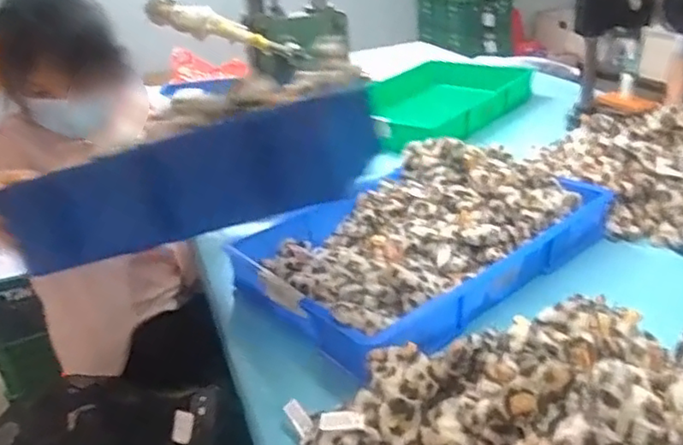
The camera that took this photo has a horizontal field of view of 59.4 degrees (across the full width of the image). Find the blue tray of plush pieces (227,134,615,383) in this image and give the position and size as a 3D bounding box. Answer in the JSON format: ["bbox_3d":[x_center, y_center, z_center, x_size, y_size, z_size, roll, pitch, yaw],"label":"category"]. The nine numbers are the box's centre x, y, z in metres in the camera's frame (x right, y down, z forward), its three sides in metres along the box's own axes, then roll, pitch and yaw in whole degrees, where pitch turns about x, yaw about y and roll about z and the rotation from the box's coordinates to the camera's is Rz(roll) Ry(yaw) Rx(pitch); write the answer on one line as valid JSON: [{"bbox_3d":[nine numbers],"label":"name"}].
[{"bbox_3d":[0.130,0.004,0.982,0.578,0.112,0.372,-25,33,-33],"label":"blue tray of plush pieces"}]

